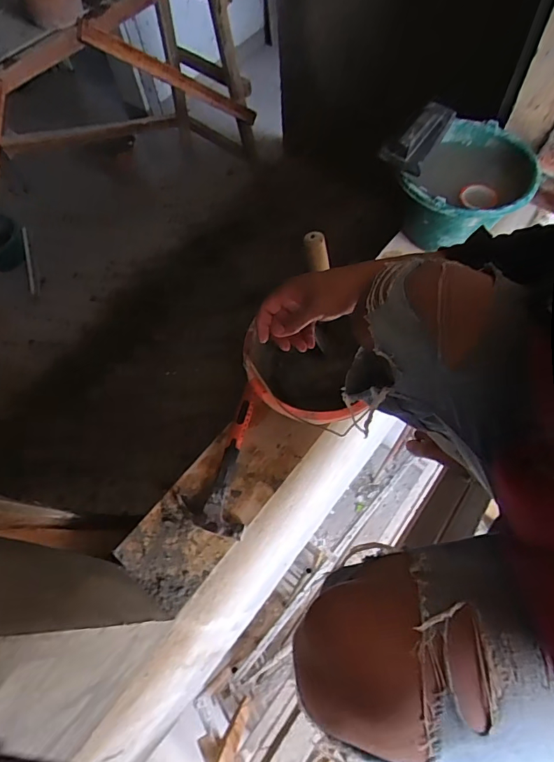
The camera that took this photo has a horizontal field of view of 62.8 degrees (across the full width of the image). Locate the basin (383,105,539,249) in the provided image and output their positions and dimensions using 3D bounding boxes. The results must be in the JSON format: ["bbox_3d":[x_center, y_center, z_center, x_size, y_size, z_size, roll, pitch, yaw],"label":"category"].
[{"bbox_3d":[0.363,-0.424,0.970,0.290,0.215,0.267,4,64,6],"label":"basin"}]

